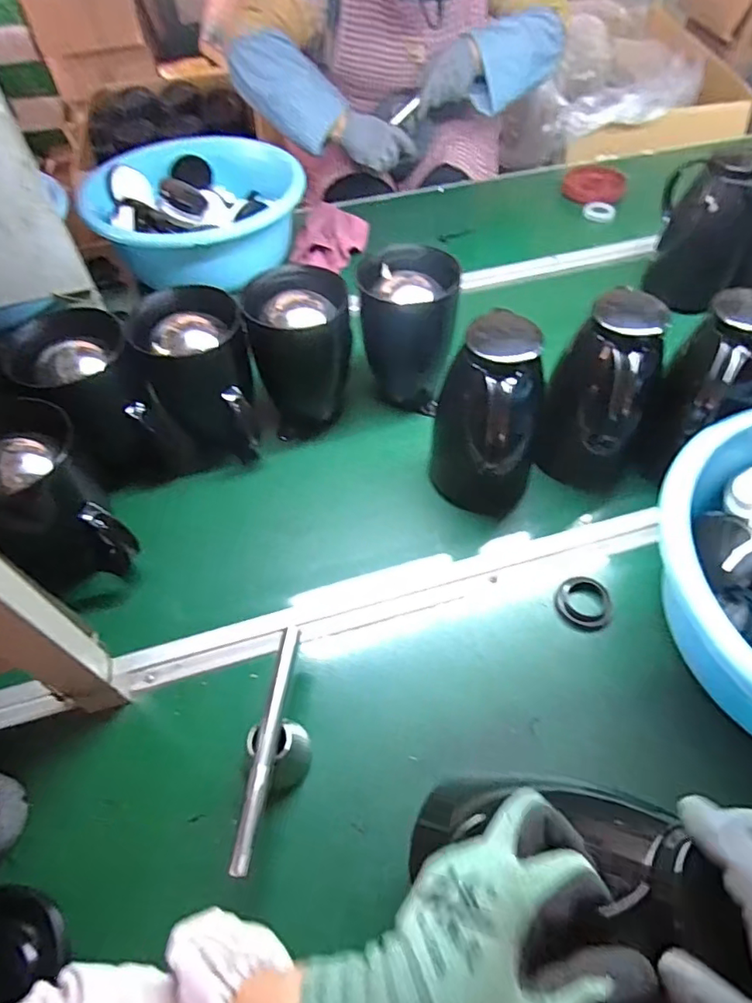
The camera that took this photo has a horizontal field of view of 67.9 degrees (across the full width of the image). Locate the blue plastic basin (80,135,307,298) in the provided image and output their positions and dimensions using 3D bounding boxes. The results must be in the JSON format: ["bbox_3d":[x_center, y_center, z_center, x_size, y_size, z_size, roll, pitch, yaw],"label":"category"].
[{"bbox_3d":[-0.299,-0.477,0.922,0.287,0.131,0.291,-1,52,1],"label":"blue plastic basin"}]

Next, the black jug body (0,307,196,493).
[{"bbox_3d":[-0.320,-0.109,0.648,0.120,0.172,0.126,-35,59,-23],"label":"black jug body"}]

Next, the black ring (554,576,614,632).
[{"bbox_3d":[0.221,0.107,0.595,0.056,0.009,0.059,-1,52,1],"label":"black ring"}]

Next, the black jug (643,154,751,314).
[{"bbox_3d":[0.490,-0.419,0.858,0.105,0.200,0.130,-1,52,1],"label":"black jug"}]

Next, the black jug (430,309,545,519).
[{"bbox_3d":[0.123,-0.079,0.616,0.112,0.213,0.104,-35,59,-23],"label":"black jug"}]

